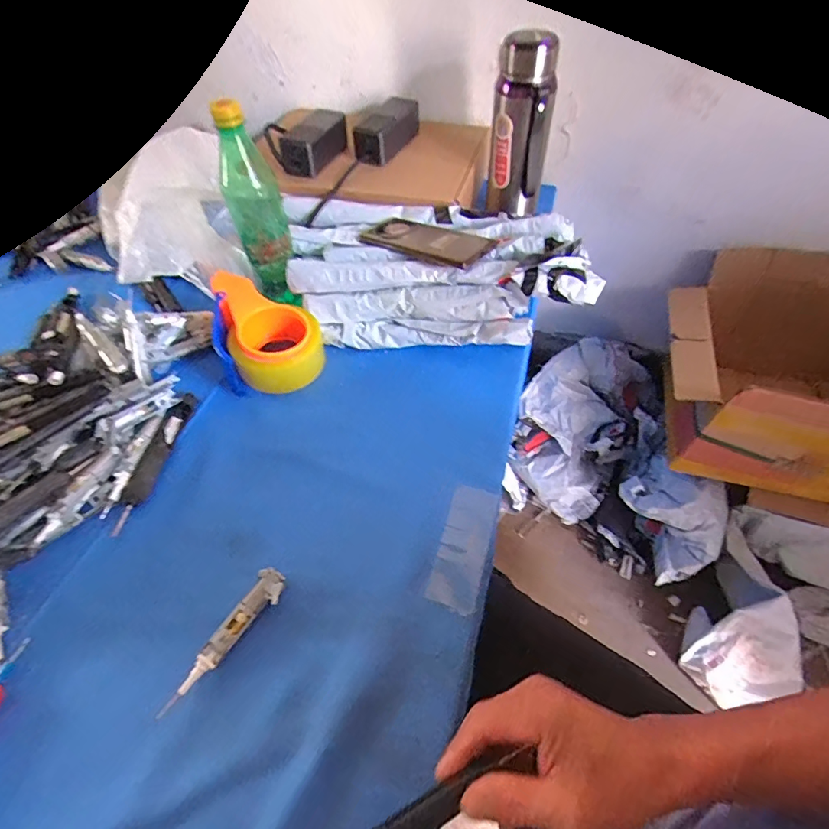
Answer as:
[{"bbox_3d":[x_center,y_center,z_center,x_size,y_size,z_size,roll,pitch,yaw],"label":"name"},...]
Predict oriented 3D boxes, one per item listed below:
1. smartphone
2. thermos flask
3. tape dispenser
[{"bbox_3d":[0.012,-0.222,0.582,0.168,0.013,0.083,28,52,28],"label":"smartphone"},{"bbox_3d":[0.146,-0.394,0.649,0.077,0.217,0.064,8,54,9],"label":"thermos flask"},{"bbox_3d":[-0.179,-0.101,0.553,0.113,0.069,0.154,-24,56,-14],"label":"tape dispenser"}]

